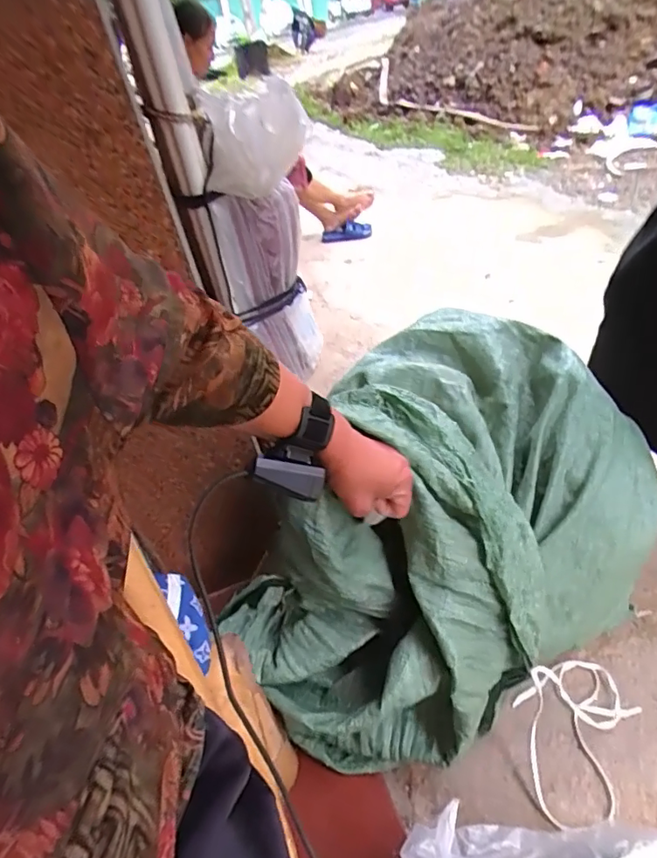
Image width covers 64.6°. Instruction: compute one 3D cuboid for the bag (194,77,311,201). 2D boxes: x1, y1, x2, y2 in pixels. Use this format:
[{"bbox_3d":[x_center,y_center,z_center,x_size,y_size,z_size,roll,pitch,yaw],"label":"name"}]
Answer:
[{"bbox_3d":[-0.093,-0.371,0.659,0.134,0.118,0.130,-15,39,-2],"label":"bag"}]

